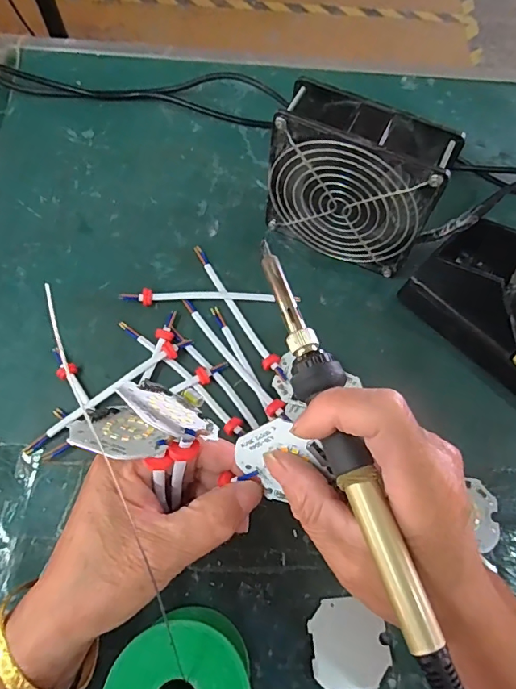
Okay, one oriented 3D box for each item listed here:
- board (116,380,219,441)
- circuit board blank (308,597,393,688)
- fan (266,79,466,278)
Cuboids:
[{"bbox_3d":[-0.041,0.030,0.212,0.045,0.043,0.004,33,98,34],"label":"board"},{"bbox_3d":[0.055,0.181,0.277,0.044,0.004,0.047,-3,59,5],"label":"circuit board blank"},{"bbox_3d":[0.069,-0.115,0.343,0.116,0.119,0.043,23,68,8],"label":"fan"}]

